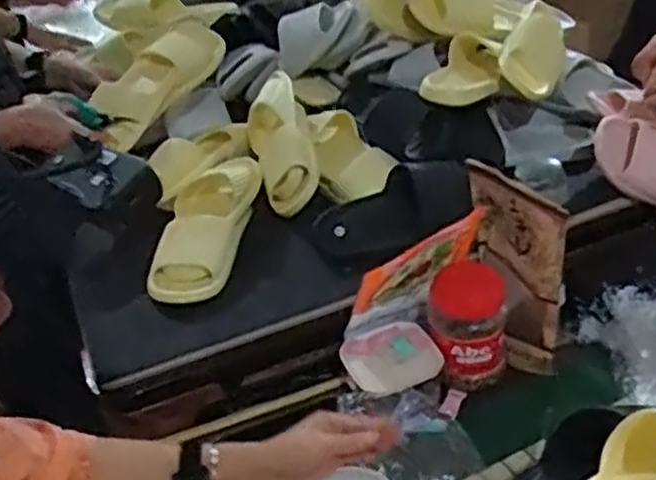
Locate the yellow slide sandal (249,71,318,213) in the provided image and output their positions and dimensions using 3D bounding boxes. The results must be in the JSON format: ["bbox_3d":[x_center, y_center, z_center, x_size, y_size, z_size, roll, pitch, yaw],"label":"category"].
[{"bbox_3d":[-0.071,-0.149,1.177,0.093,0.068,0.225,-11,61,-6],"label":"yellow slide sandal"}]

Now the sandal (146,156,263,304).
[{"bbox_3d":[-0.167,-0.016,1.082,0.105,0.068,0.274,4,47,16],"label":"sandal"}]

